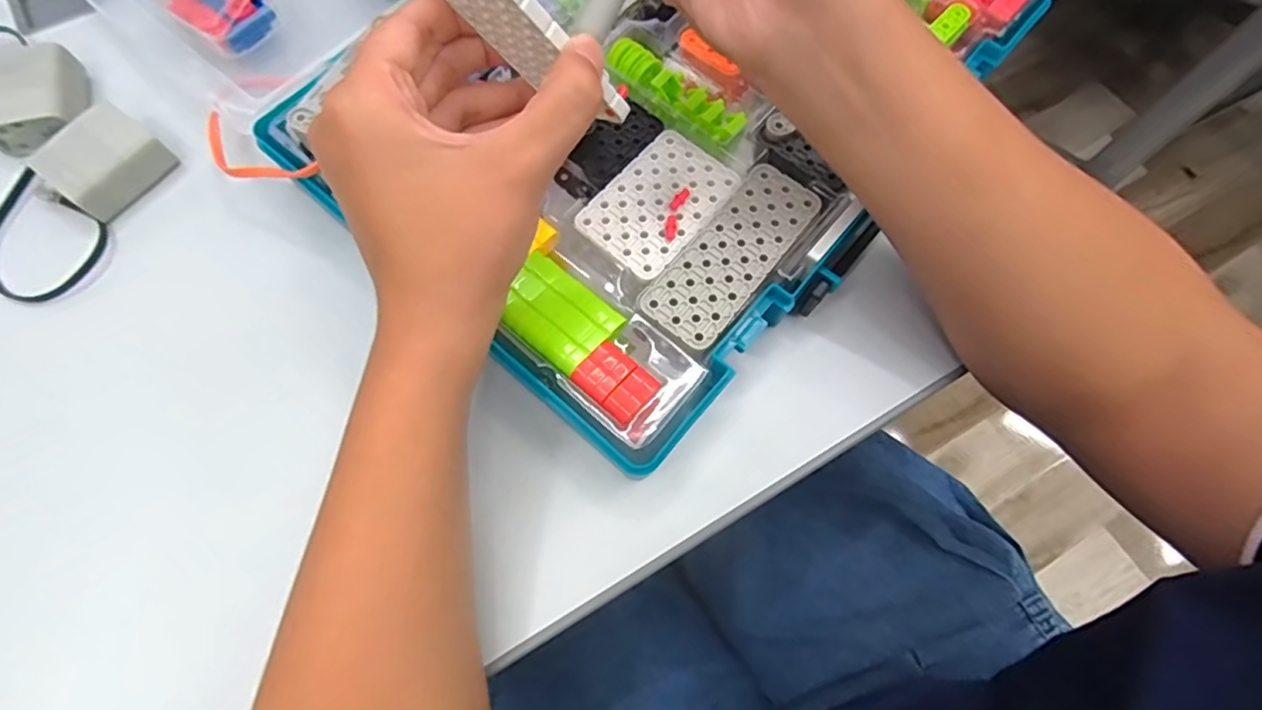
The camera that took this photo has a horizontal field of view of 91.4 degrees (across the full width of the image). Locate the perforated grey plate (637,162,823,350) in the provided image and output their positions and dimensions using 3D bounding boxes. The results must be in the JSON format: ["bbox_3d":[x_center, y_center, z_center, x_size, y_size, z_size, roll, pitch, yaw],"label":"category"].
[{"bbox_3d":[0.048,-0.048,0.288,0.038,0.004,0.099,37,73,13],"label":"perforated grey plate"}]

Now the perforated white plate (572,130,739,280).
[{"bbox_3d":[0.014,-0.075,0.303,0.050,0.004,0.074,39,74,14],"label":"perforated white plate"}]

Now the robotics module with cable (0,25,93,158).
[{"bbox_3d":[-0.352,-0.143,0.332,0.118,0.020,0.082,22,70,8],"label":"robotics module with cable"}]

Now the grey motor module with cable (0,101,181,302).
[{"bbox_3d":[-0.294,-0.081,0.317,0.056,0.034,0.103,34,72,12],"label":"grey motor module with cable"}]

